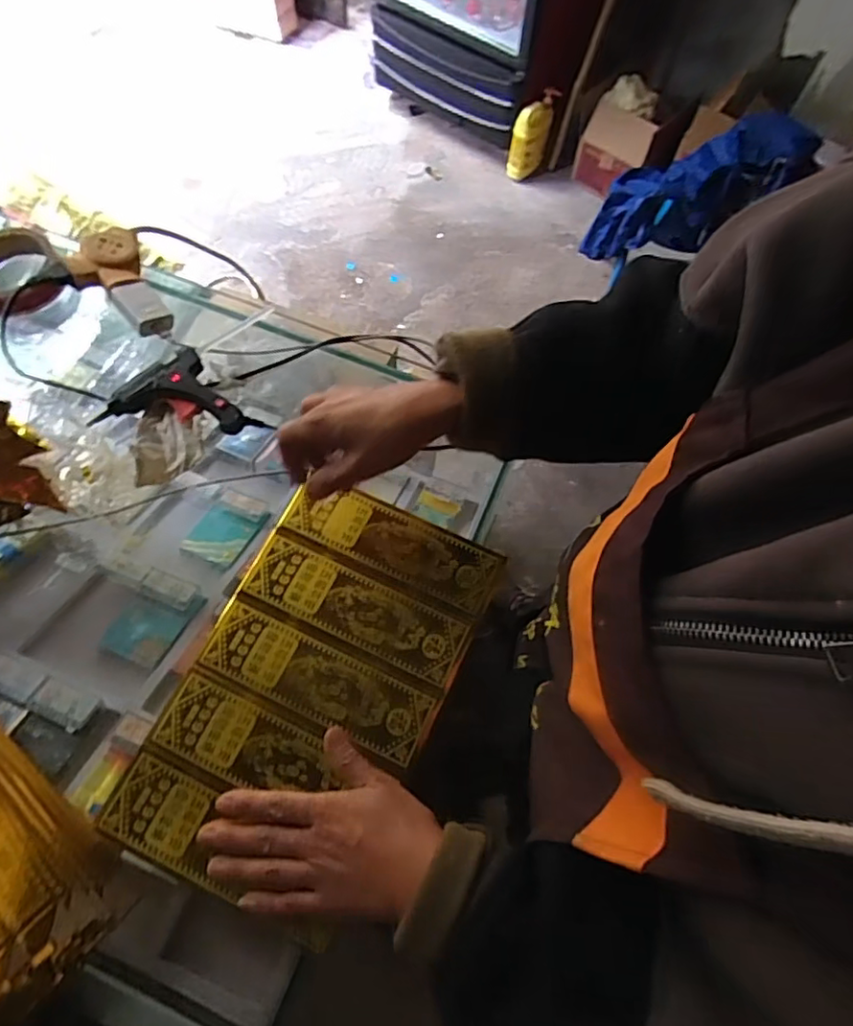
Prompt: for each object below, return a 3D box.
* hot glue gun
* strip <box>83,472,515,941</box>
[{"bbox_3d":[-0.255,-0.099,0.583,0.112,0.023,0.104,-39,74,-16],"label":"hot glue gun"},{"bbox_3d":[-0.087,0.131,0.472,0.186,0.006,0.314,25,69,8],"label":"strip"}]

